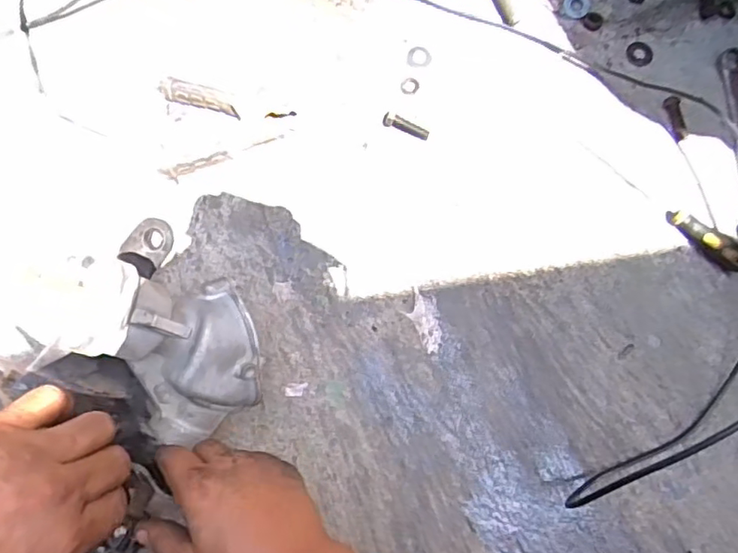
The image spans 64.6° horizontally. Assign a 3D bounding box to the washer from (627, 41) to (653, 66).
[{"bbox_3d":[0.284,-0.233,0.611,0.027,0.004,0.029,0,77,-2],"label":"washer"}]

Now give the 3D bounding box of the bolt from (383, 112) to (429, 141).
[{"bbox_3d":[0.037,-0.150,0.581,0.048,0.009,0.014,26,78,4],"label":"bolt"}]

